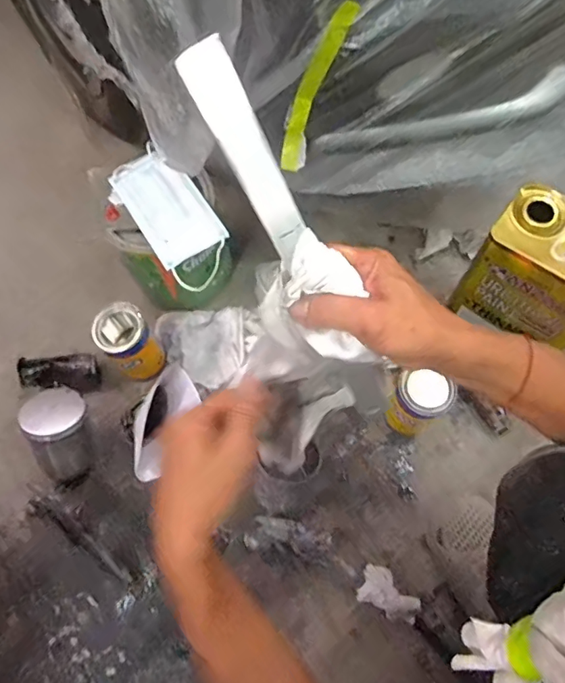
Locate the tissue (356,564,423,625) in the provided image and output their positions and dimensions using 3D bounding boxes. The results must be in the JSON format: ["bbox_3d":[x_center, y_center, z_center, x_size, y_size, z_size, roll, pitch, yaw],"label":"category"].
[{"bbox_3d":[0.141,0.327,0.623,0.089,0.027,0.046,39,73,-5],"label":"tissue"}]

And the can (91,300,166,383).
[{"bbox_3d":[-0.212,0.007,0.698,0.071,0.108,0.087,-41,72,-13],"label":"can"}]

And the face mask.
[{"bbox_3d":[-0.145,-0.168,0.643,0.090,0.018,0.217,-32,71,-11],"label":"face mask"}]

